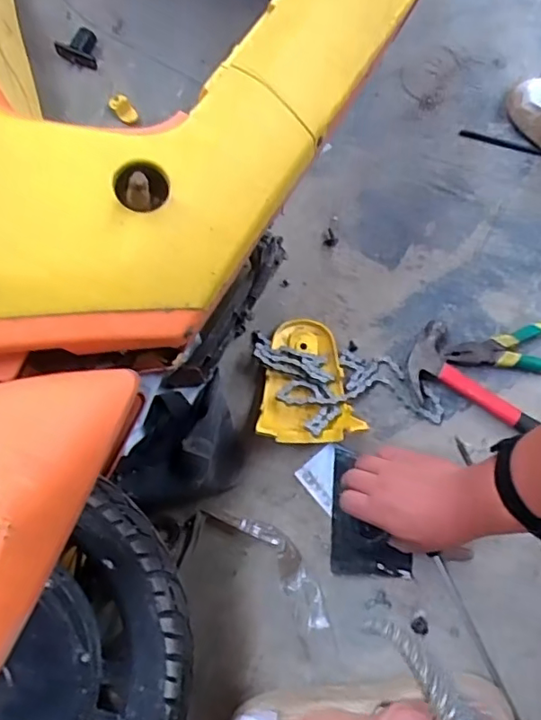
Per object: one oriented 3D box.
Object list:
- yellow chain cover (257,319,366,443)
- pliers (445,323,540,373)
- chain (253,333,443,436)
[{"bbox_3d":[0.052,0.023,0.659,0.112,0.036,0.147,9,75,2],"label":"yellow chain cover"},{"bbox_3d":[0.310,-0.013,0.685,0.196,0.019,0.060,-5,75,-2],"label":"pliers"},{"bbox_3d":[0.087,0.037,0.661,0.222,0.029,0.102,10,75,2],"label":"chain"}]

